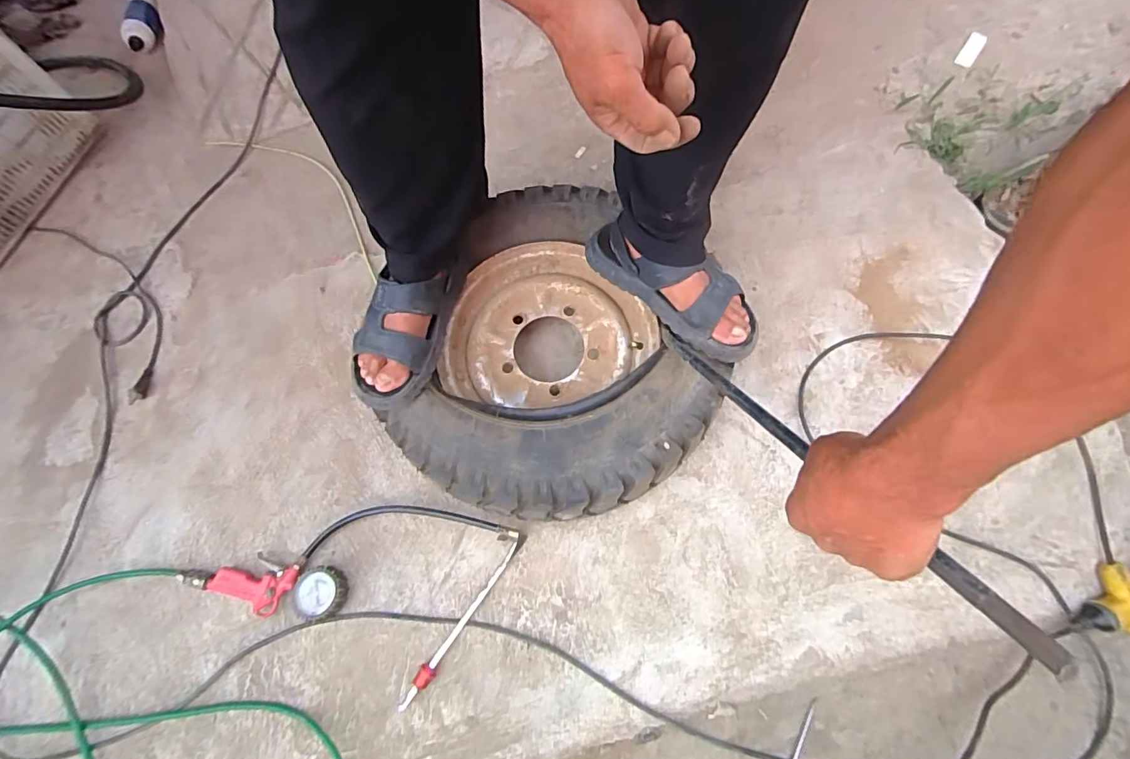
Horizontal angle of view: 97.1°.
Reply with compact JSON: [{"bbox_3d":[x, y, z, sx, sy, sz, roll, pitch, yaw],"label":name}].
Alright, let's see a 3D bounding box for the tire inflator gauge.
[{"bbox_3d":[-0.305,0.263,0.731,0.405,0.035,0.262,24,73,10],"label":"tire inflator gauge"}]

